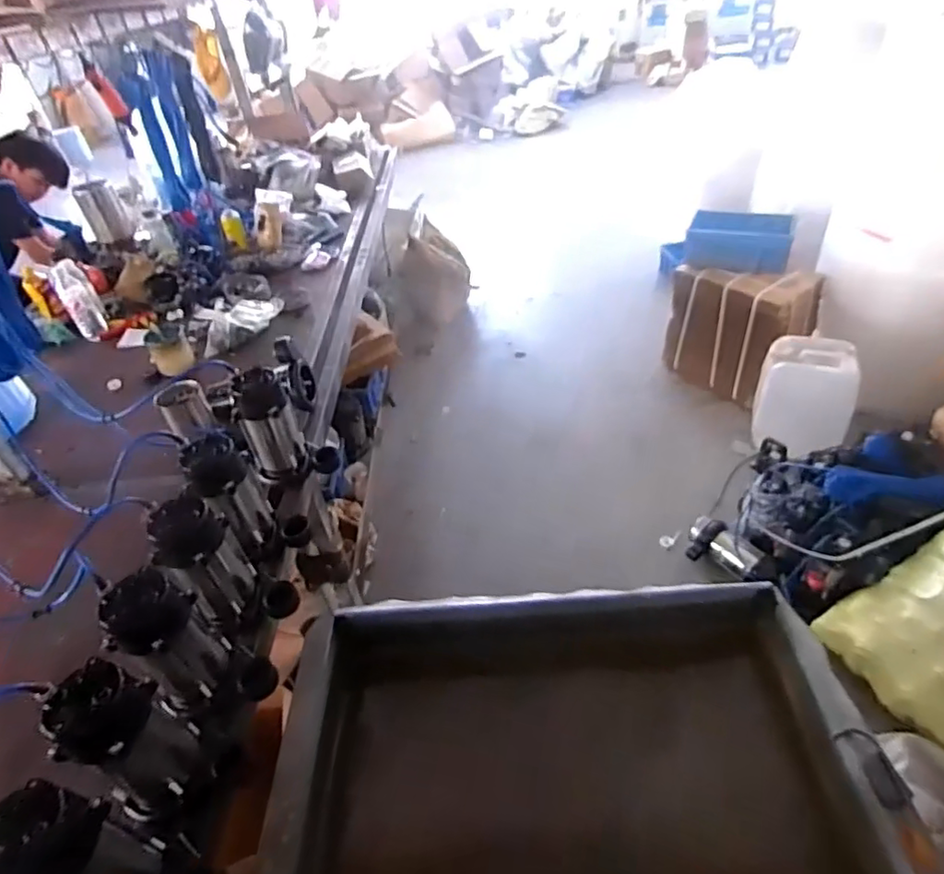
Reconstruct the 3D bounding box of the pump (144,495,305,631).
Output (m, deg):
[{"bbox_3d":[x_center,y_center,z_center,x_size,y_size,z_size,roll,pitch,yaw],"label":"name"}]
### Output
[{"bbox_3d":[-0.379,0.200,0.911,0.125,0.231,0.123,18,46,28],"label":"pump"}]

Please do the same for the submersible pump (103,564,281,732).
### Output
[{"bbox_3d":[-0.381,0.287,0.805,0.128,0.238,0.123,19,47,29],"label":"submersible pump"}]

